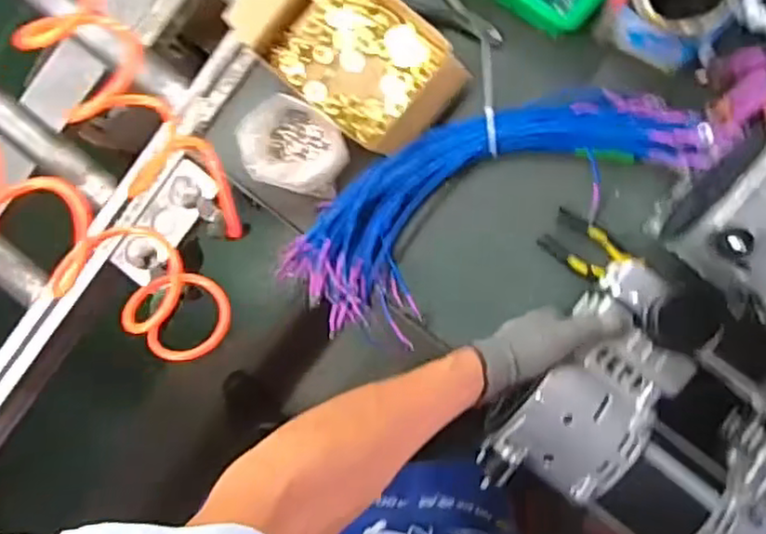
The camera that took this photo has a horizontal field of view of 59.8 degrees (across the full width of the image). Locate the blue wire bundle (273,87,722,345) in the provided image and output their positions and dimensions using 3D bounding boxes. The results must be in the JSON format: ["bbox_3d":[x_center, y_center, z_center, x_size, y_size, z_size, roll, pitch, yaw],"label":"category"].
[{"bbox_3d":[0.104,-0.075,0.707,0.427,0.043,0.176,-33,86,6],"label":"blue wire bundle"}]

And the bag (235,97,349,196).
[{"bbox_3d":[-0.097,-0.128,0.727,0.111,0.061,0.090,37,95,6],"label":"bag"}]

